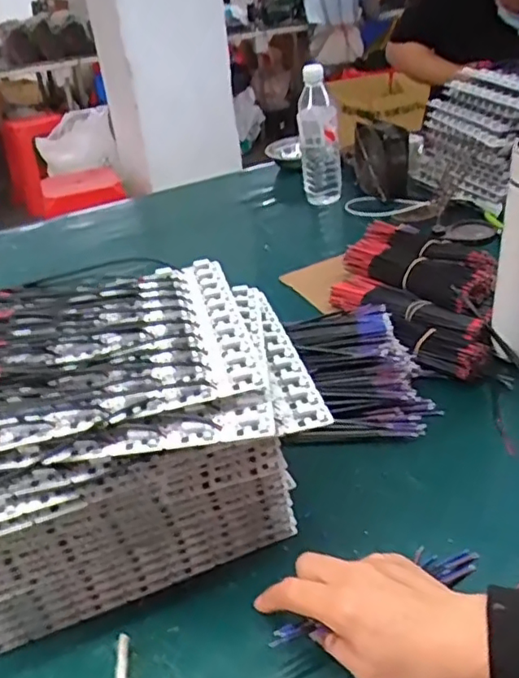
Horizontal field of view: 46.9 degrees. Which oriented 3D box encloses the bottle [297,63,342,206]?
[{"bbox_3d":[0.105,-0.341,1.030,0.074,0.222,0.070,-1,33,7],"label":"bottle"}]

